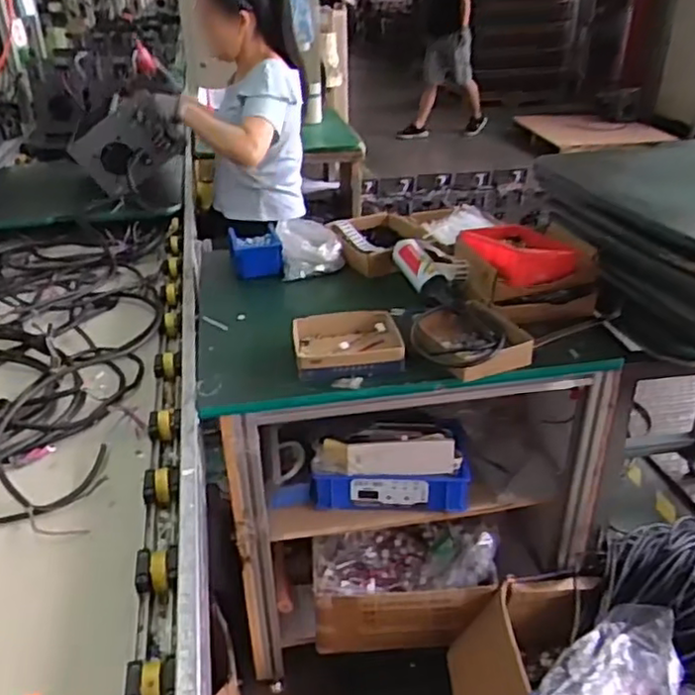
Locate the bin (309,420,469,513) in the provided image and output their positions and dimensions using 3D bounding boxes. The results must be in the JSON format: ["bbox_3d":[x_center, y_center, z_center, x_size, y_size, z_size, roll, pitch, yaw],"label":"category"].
[{"bbox_3d":[0.090,0.253,1.417,0.335,0.104,0.176,-3,31,-4],"label":"bin"}]

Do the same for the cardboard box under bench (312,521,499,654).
[{"bbox_3d":[0.120,0.494,1.486,0.388,0.213,0.274,-2,31,-3],"label":"cardboard box under bench"}]

